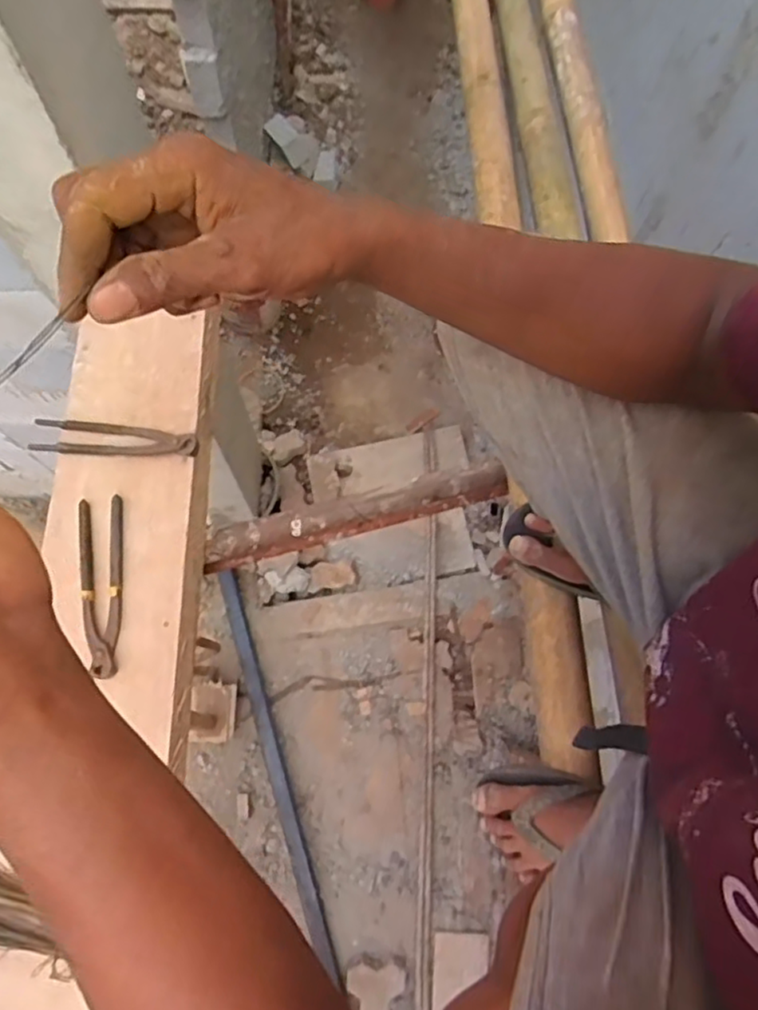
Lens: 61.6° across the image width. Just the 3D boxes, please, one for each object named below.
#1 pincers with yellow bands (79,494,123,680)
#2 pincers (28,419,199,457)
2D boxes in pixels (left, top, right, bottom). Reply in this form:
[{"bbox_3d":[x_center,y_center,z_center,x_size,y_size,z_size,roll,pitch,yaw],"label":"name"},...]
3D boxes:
[{"bbox_3d":[-0.347,0.097,0.785,0.051,0.020,0.226,-6,72,-4],"label":"pincers with yellow bands"},{"bbox_3d":[-0.348,-0.085,0.837,0.217,0.018,0.045,6,71,0],"label":"pincers"}]

